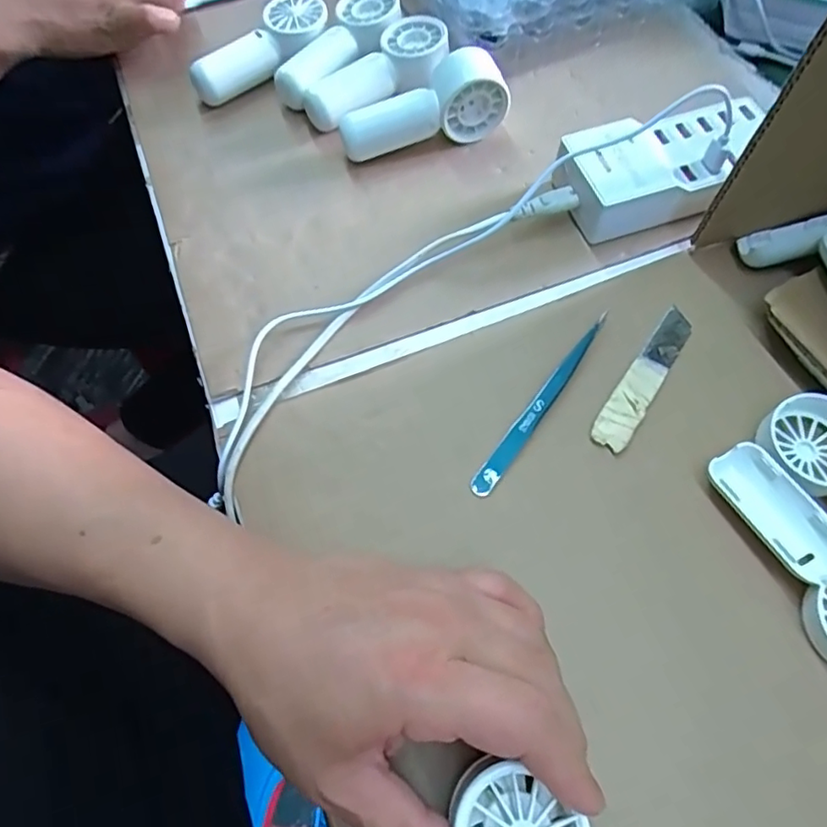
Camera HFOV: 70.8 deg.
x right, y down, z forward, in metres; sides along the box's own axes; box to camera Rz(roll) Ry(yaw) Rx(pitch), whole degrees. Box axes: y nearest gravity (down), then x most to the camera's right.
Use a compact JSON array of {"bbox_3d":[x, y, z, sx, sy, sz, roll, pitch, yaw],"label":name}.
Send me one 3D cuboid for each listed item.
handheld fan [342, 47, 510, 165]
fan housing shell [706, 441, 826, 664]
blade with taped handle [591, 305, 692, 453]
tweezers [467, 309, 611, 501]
[{"bbox_3d":[0.006,-0.204,0.389,0.110,0.048,0.034,-12,64,-6],"label":"handheld fan"},{"bbox_3d":[0.182,0.062,0.261,0.046,0.019,0.110,-20,65,-10],"label":"fan housing shell"},{"bbox_3d":[0.126,-0.021,0.313,0.019,0.004,0.098,32,68,15],"label":"blade with taped handle"},{"bbox_3d":[0.068,-0.007,0.307,0.011,0.005,0.124,33,68,16],"label":"tweezers"}]

